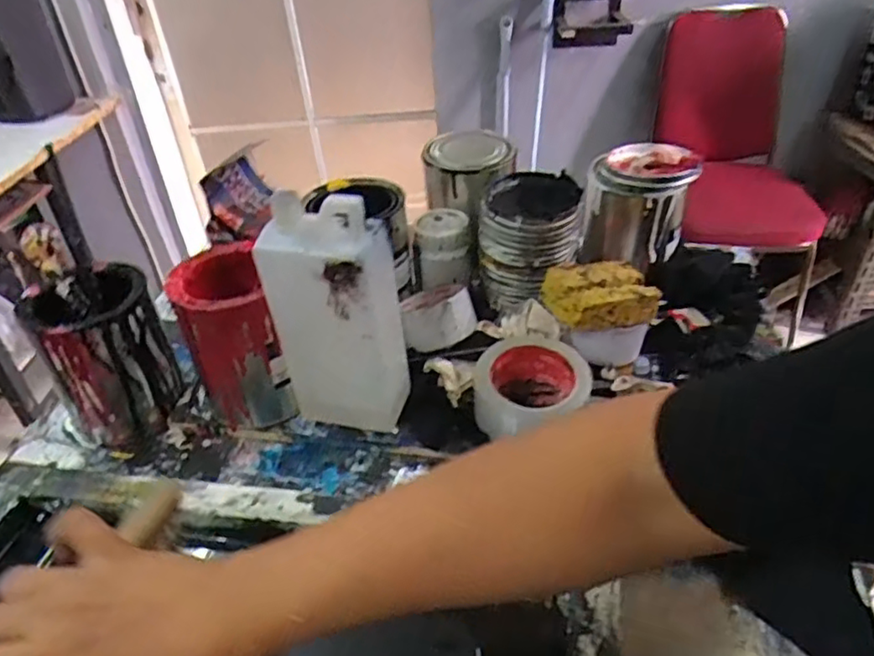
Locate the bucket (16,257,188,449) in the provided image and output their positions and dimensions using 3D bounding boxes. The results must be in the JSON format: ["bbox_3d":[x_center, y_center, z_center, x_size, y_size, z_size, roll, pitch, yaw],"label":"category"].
[{"bbox_3d":[-0.312,0.027,0.610,0.097,0.138,0.097,27,47,34],"label":"bucket"}]

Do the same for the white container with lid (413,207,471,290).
[{"bbox_3d":[0.008,-0.086,0.723,0.061,0.088,0.070,0,25,6],"label":"white container with lid"}]

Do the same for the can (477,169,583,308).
[{"bbox_3d":[0.099,-0.099,0.695,0.104,0.118,0.104,1,37,6],"label":"can"}]

